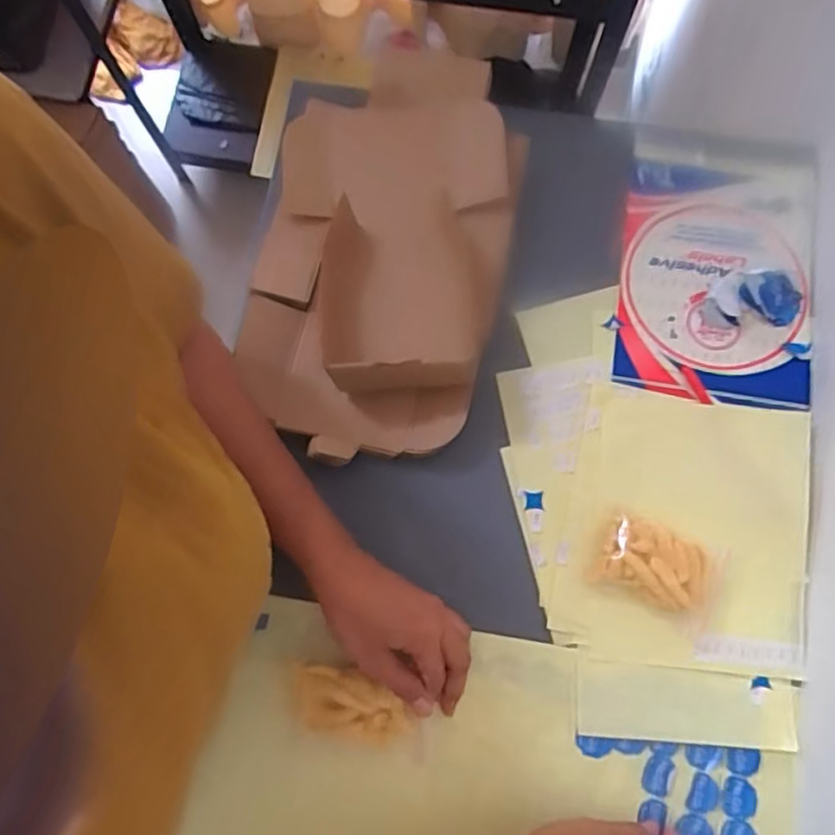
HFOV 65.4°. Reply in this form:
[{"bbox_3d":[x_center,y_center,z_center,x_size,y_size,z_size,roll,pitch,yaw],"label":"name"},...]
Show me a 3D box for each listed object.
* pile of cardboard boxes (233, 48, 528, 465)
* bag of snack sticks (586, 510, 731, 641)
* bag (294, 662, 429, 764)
[{"bbox_3d":[-0.032,-0.131,0.544,0.207,0.075,0.326,8,77,3],"label":"pile of cardboard boxes"},{"bbox_3d":[0.190,0.117,0.505,0.099,0.026,0.065,25,79,7],"label":"bag of snack sticks"},{"bbox_3d":[-0.040,0.219,0.472,0.114,0.031,0.048,33,79,-11],"label":"bag"}]

